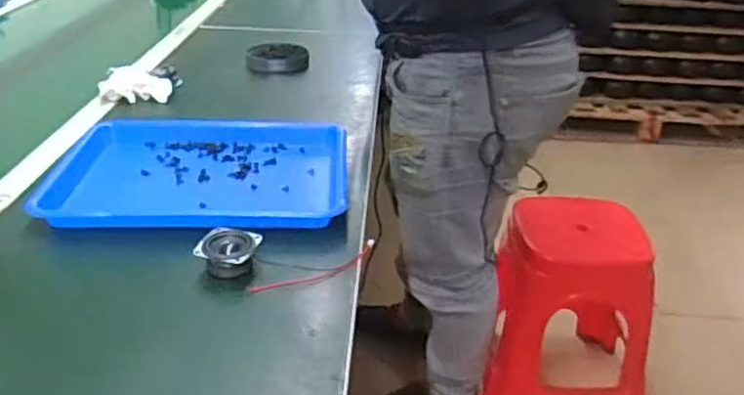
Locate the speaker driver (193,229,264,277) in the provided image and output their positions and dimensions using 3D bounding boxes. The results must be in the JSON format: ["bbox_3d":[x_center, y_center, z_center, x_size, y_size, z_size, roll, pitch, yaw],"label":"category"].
[{"bbox_3d":[-0.140,0.054,0.668,0.053,0.028,0.047,6,29,6],"label":"speaker driver"}]

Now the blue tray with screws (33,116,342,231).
[{"bbox_3d":[-0.202,-0.045,0.852,0.336,0.027,0.293,1,29,-3],"label":"blue tray with screws"}]

